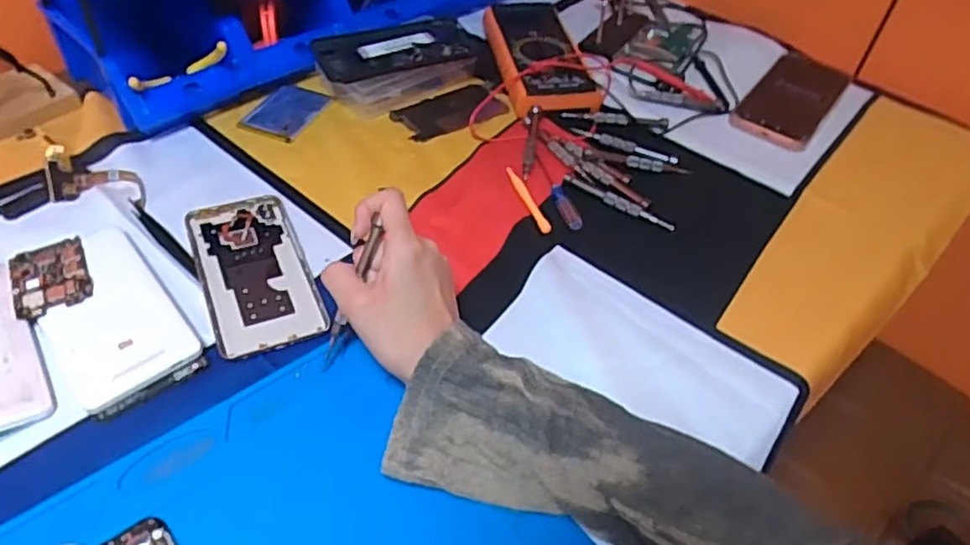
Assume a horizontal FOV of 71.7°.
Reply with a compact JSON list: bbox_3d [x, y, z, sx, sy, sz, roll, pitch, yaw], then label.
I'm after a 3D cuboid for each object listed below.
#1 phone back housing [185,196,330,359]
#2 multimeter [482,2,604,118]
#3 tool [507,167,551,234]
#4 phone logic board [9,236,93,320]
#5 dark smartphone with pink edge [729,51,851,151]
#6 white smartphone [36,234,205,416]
[{"bbox_3d":[-0.173,-0.004,0.500,0.073,0.005,0.155,-17,51,-20],"label":"phone back housing"},{"bbox_3d":[0.055,-0.231,0.705,0.089,0.036,0.184,-6,48,-10],"label":"multimeter"},{"bbox_3d":[0.036,-0.064,0.571,0.010,0.004,0.084,-12,49,-16],"label":"tool"},{"bbox_3d":[-0.303,0.003,0.469,0.048,0.005,0.066,-20,52,-22],"label":"phone logic board"},{"bbox_3d":[0.326,-0.186,0.710,0.078,0.016,0.177,31,52,22],"label":"dark smartphone with pink edge"},{"bbox_3d":[-0.257,0.026,0.457,0.076,0.010,0.146,-29,56,-28],"label":"white smartphone"}]

